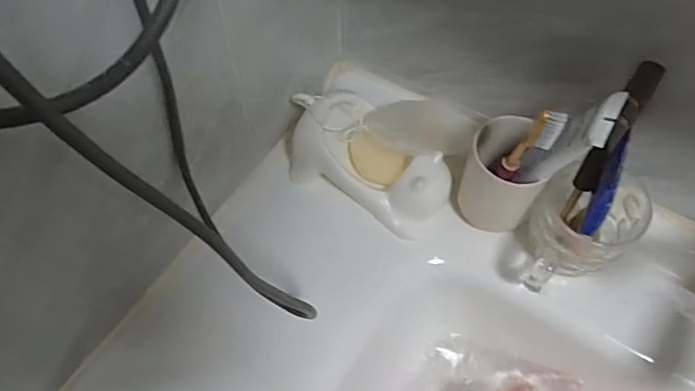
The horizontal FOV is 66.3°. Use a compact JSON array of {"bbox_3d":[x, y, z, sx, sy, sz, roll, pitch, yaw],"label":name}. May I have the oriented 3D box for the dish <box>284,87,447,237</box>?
[{"bbox_3d":[0.023,-0.038,0.509,0.162,0.069,0.084,27,63,15],"label":"dish"}]

